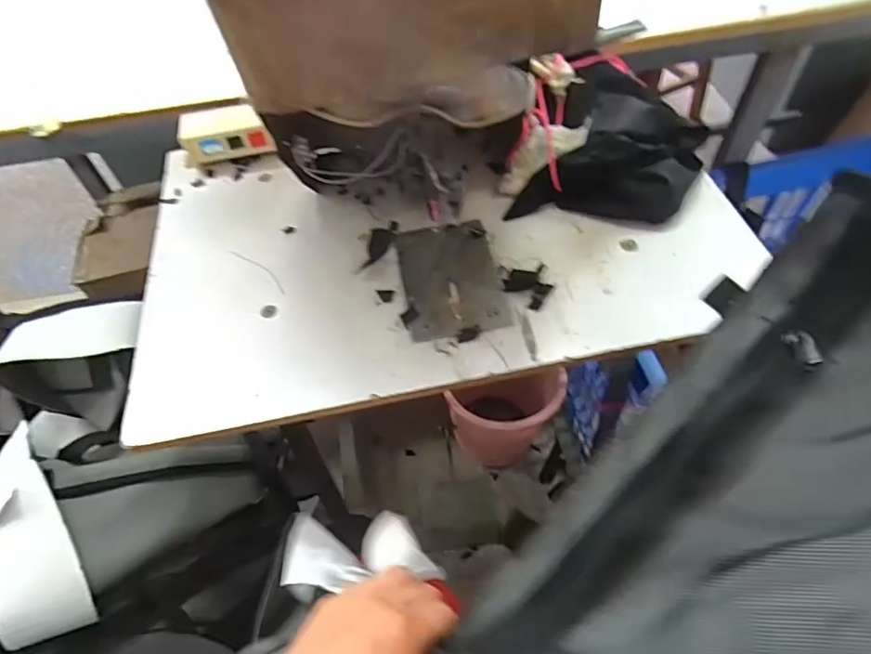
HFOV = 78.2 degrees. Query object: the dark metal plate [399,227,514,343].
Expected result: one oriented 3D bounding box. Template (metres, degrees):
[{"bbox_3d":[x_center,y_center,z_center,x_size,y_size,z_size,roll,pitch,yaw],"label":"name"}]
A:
[{"bbox_3d":[0.015,-0.048,0.523,0.090,0.006,0.132,-10,56,-3],"label":"dark metal plate"}]

